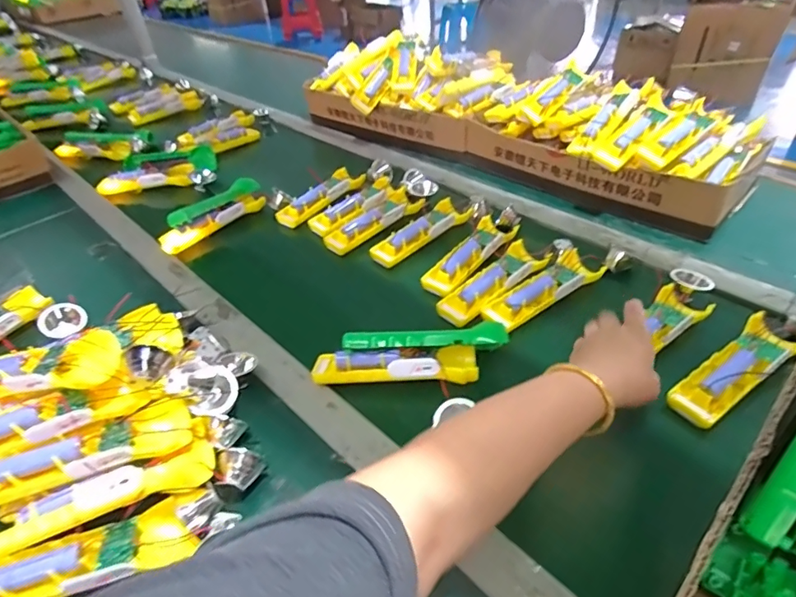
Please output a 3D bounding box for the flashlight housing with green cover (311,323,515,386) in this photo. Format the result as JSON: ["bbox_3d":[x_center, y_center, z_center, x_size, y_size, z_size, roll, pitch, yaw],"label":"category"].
[{"bbox_3d":[0.012,0.059,0.481,0.193,0.045,0.054,-7,41,-1],"label":"flashlight housing with green cover"}]

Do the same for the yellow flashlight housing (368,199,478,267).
[{"bbox_3d":[0.037,-0.097,0.687,0.166,0.026,0.052,-35,49,-29],"label":"yellow flashlight housing"}]

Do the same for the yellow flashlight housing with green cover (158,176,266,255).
[{"bbox_3d":[-0.283,-0.140,0.739,0.056,0.041,0.183,23,49,29],"label":"yellow flashlight housing with green cover"}]

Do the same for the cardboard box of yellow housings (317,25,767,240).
[{"bbox_3d":[0.163,-0.320,0.829,0.785,0.129,0.207,27,51,32],"label":"cardboard box of yellow housings"}]

